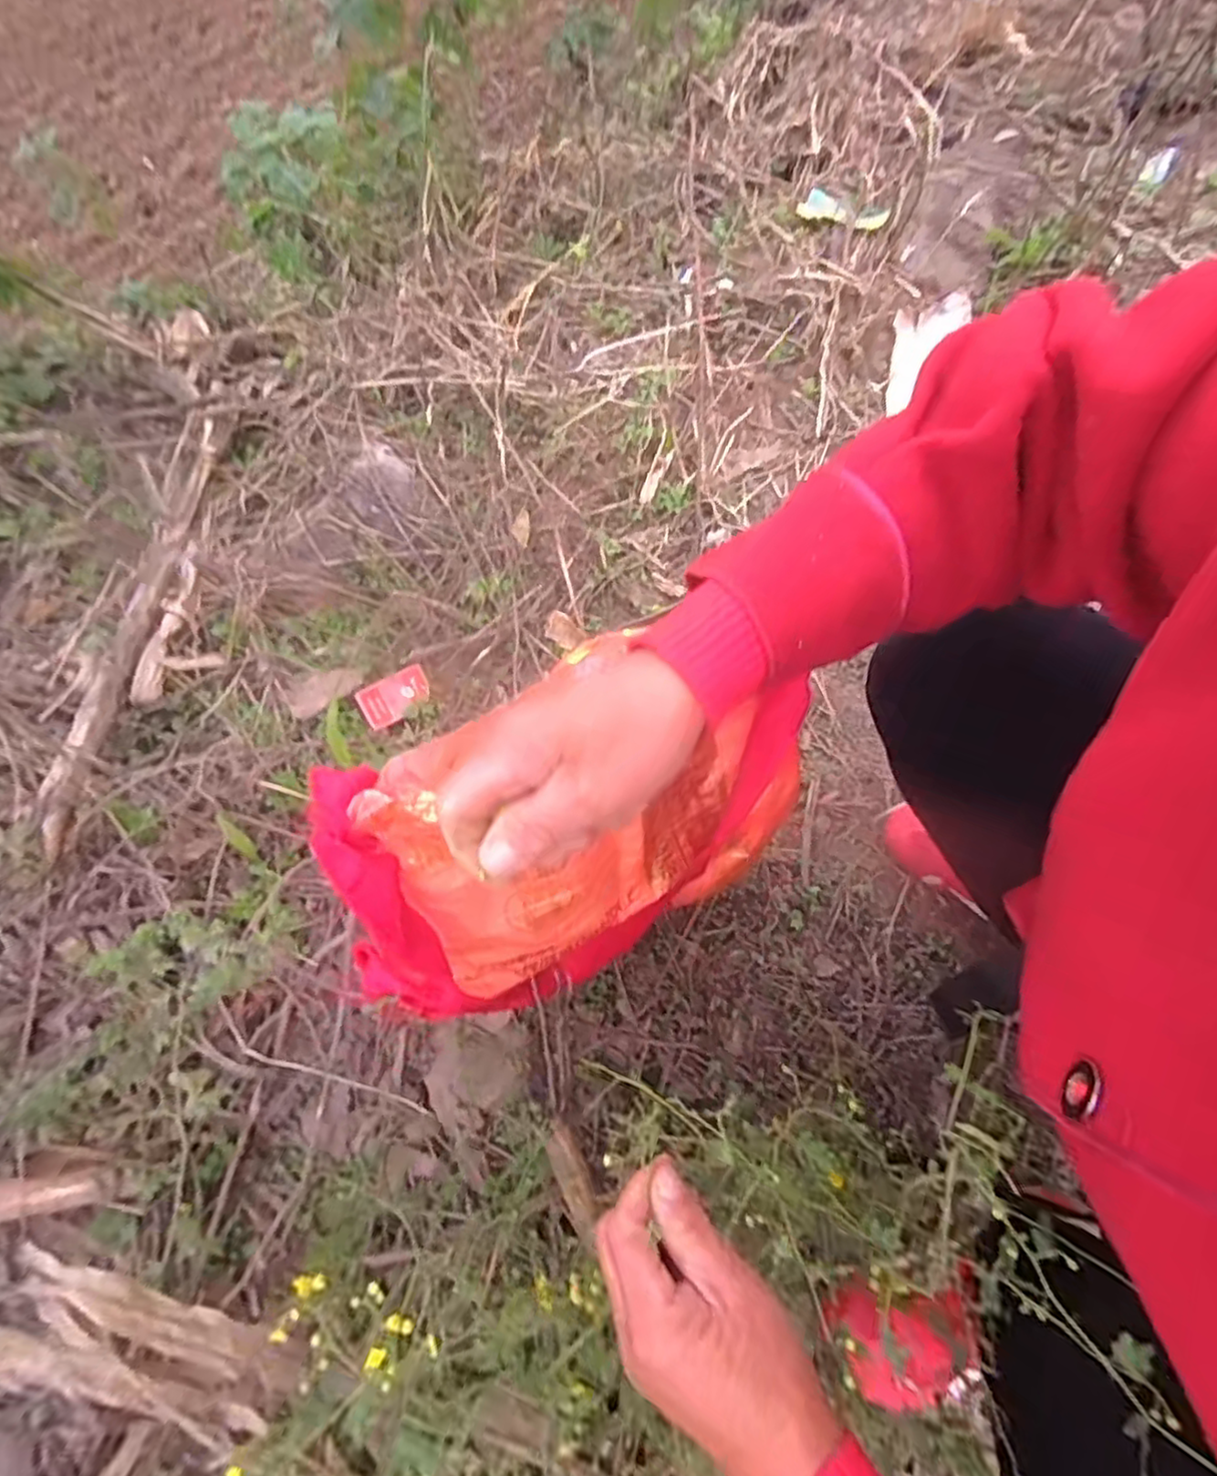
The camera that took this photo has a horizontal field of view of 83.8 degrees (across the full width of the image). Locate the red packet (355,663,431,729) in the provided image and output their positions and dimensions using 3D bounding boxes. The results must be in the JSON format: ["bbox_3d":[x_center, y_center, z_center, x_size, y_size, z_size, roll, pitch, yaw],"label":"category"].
[{"bbox_3d":[-0.259,-0.052,0.826,0.084,0.011,0.059,-31,70,-10],"label":"red packet"}]

